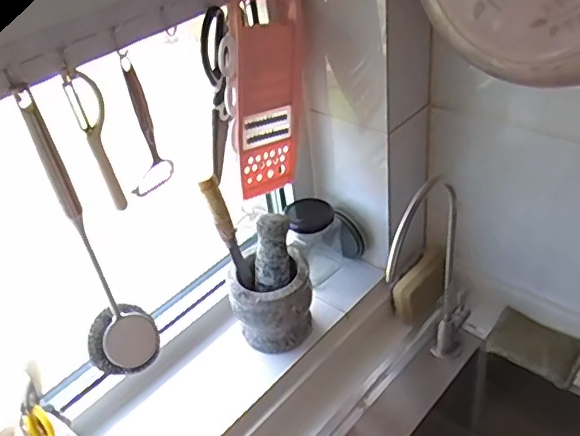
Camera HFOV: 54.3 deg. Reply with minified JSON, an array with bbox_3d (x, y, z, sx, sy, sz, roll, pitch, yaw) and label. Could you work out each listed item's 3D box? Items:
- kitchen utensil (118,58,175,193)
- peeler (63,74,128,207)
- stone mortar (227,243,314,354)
[{"bbox_3d":[-0.153,-0.089,0.580,0.044,0.148,0.022,-16,38,-11],"label":"kitchen utensil"},{"bbox_3d":[-0.180,-0.072,0.536,0.028,0.137,0.025,-16,38,-11],"label":"peeler"},{"bbox_3d":[-0.021,0.109,0.728,0.103,0.108,0.088,-9,38,-2],"label":"stone mortar"}]

